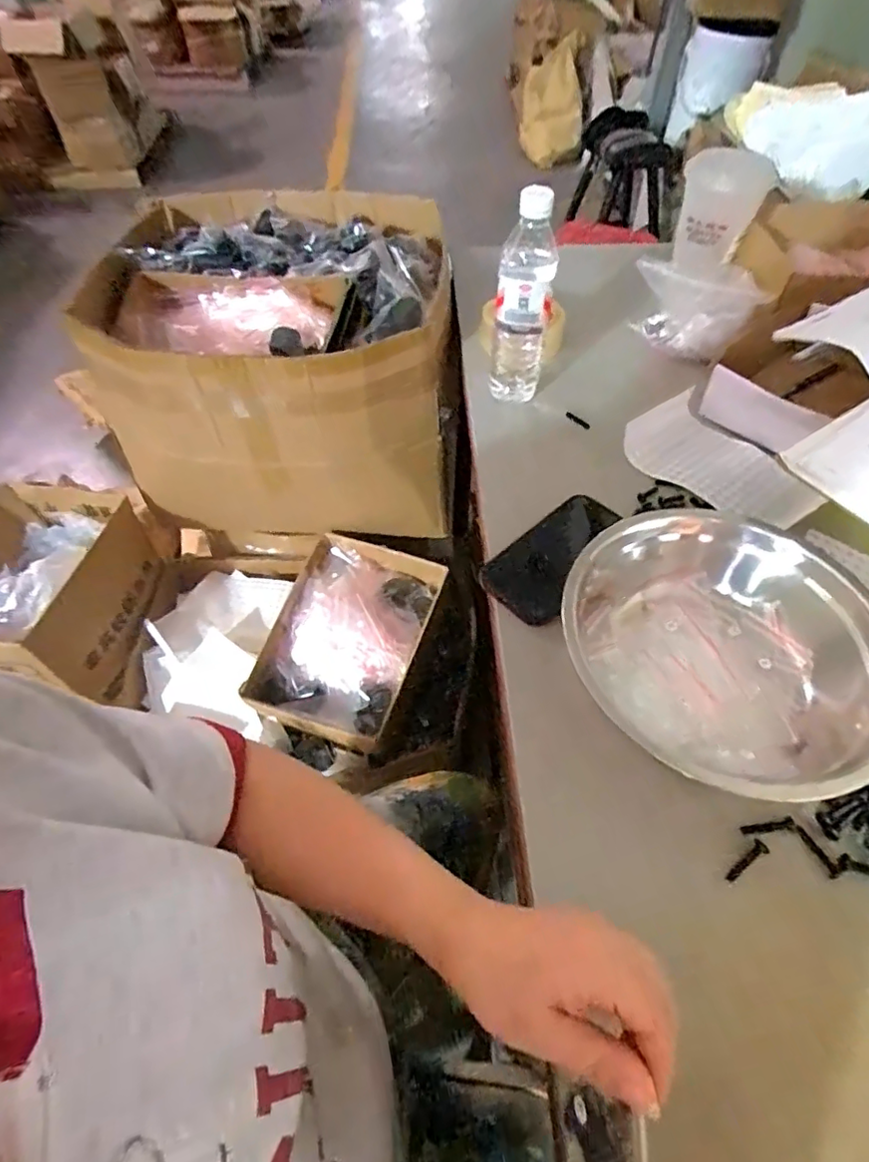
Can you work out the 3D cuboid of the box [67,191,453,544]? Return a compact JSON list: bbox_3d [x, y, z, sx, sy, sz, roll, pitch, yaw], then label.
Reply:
[{"bbox_3d":[-0.260,-0.364,1.014,0.555,0.397,0.531,-2,53,-1],"label":"box"}]

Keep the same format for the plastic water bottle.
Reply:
[{"bbox_3d":[0.099,-0.304,0.654,0.062,0.234,0.050,9,54,8],"label":"plastic water bottle"}]

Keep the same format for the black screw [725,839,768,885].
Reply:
[{"bbox_3d":[0.223,0.201,0.411,0.039,0.006,0.009,-32,60,-19],"label":"black screw"}]

